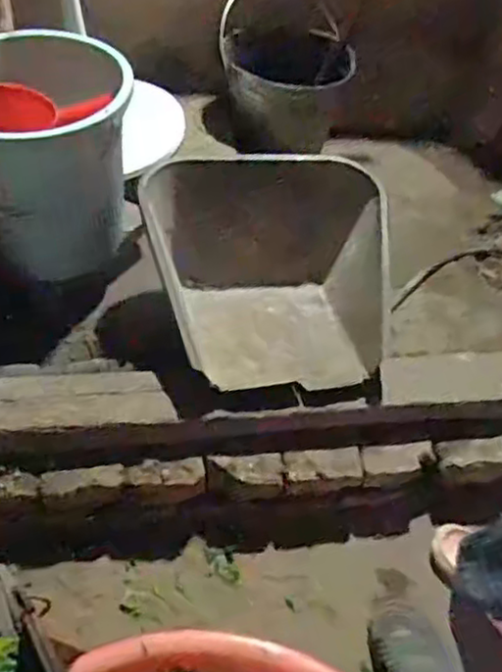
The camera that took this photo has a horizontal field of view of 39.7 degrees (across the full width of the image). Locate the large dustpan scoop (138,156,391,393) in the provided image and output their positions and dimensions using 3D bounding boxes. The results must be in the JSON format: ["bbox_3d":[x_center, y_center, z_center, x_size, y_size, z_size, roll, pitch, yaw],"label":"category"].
[{"bbox_3d":[0.040,-0.108,1.282,0.430,0.229,0.529,-5,49,-9],"label":"large dustpan scoop"}]

